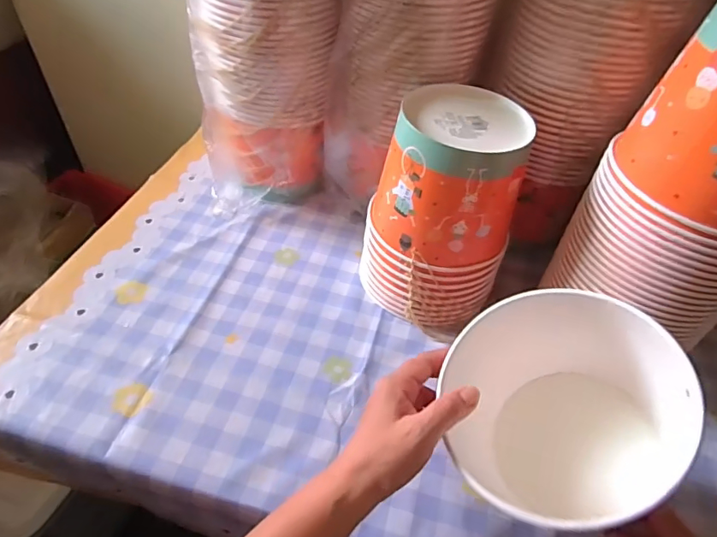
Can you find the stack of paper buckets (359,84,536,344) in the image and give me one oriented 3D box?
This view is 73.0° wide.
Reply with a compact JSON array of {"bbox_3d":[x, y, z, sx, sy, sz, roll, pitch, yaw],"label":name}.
[{"bbox_3d":[0.088,-0.057,0.532,0.152,0.227,0.137,11,44,3],"label":"stack of paper buckets"}]

